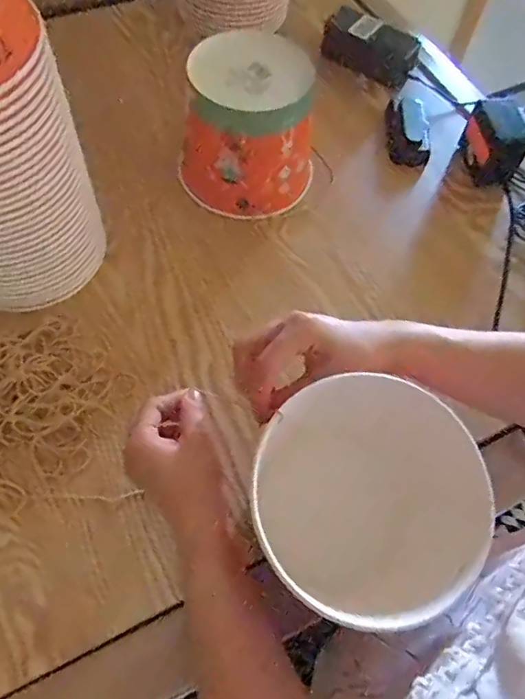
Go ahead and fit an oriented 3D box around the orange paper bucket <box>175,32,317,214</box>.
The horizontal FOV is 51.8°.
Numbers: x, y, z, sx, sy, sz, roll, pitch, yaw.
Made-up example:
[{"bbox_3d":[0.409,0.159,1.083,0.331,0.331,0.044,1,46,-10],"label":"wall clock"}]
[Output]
[{"bbox_3d":[-0.012,-0.244,0.606,0.132,0.148,0.140,2,61,-3],"label":"orange paper bucket"}]

